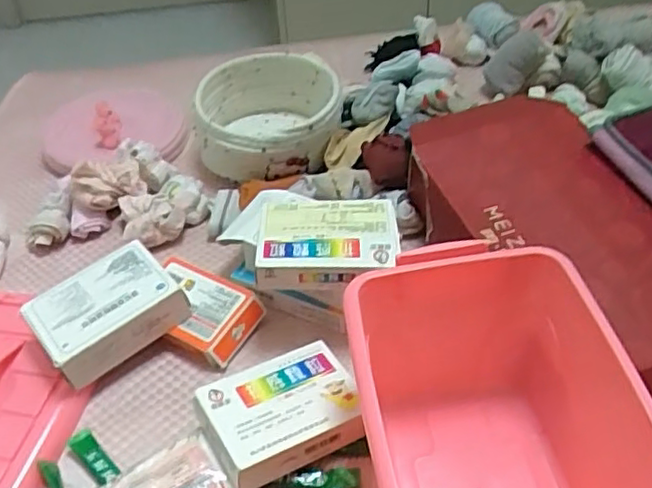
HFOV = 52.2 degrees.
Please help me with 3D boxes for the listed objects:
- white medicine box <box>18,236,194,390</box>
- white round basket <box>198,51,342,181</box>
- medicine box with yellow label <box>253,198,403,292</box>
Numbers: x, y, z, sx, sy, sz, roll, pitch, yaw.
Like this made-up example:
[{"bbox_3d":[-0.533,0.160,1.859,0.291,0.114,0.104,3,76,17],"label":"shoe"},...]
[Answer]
[{"bbox_3d":[-0.227,0.068,0.688,0.136,0.050,0.101,-33,51,-26],"label":"white medicine box"},{"bbox_3d":[-0.076,-0.168,0.908,0.186,0.102,0.195,-2,44,2],"label":"white round basket"},{"bbox_3d":[0.002,-0.002,0.673,0.136,0.032,0.101,-1,44,4],"label":"medicine box with yellow label"}]

